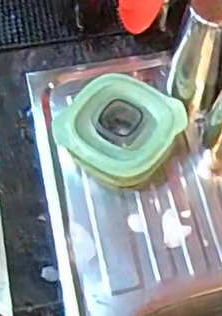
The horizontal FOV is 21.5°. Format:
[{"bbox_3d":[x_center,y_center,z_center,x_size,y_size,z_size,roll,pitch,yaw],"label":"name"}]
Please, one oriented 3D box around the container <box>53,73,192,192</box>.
[{"bbox_3d":[0.011,-0.038,0.739,0.134,0.054,0.133,35,67,18],"label":"container"}]

